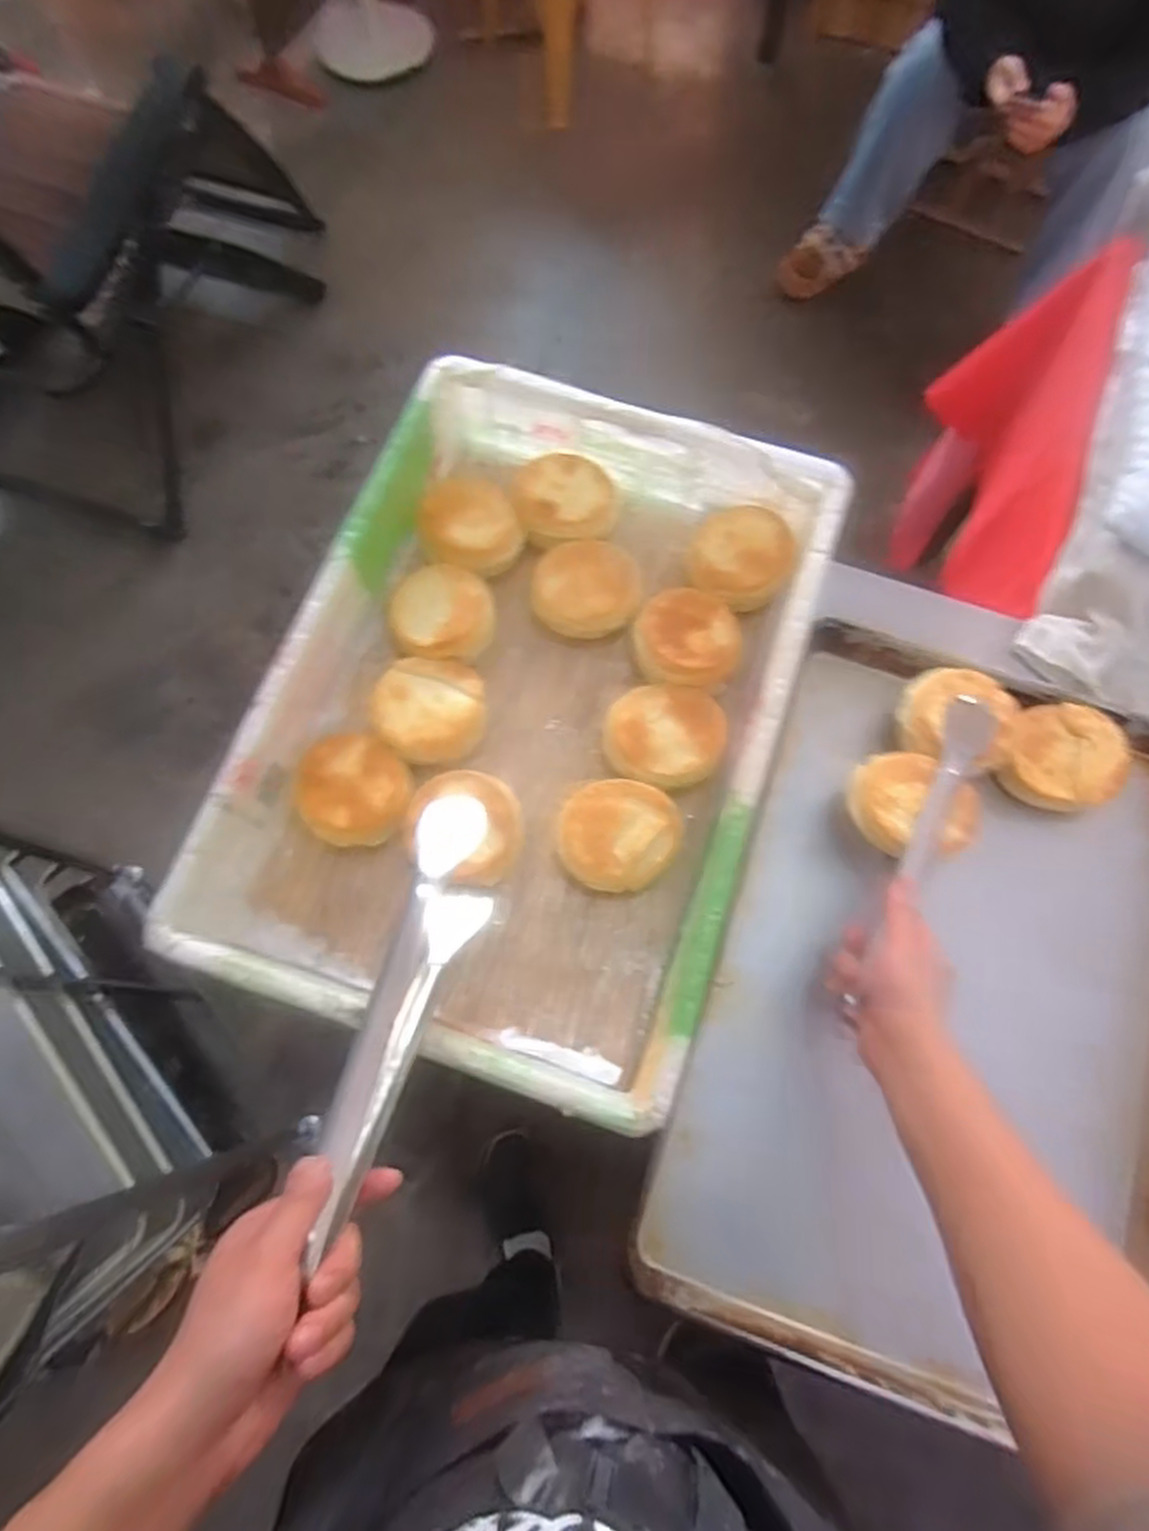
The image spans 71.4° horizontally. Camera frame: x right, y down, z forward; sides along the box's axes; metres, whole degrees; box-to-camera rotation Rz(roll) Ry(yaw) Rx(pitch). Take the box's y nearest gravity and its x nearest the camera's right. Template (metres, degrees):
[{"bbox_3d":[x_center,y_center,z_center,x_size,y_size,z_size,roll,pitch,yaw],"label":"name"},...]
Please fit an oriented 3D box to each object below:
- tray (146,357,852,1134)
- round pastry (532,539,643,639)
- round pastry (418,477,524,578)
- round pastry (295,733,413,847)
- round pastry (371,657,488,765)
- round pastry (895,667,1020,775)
[{"bbox_3d":[-0.032,-0.051,0.716,0.406,0.132,0.594,18,75,6],"label":"tray"},{"bbox_3d":[0.011,-0.167,0.756,0.102,0.043,0.083,5,74,2],"label":"round pastry"},{"bbox_3d":[-0.099,-0.229,0.778,0.098,0.048,0.077,14,75,5],"label":"round pastry"},{"bbox_3d":[-0.194,0.019,0.704,0.092,0.026,0.099,0,74,1],"label":"round pastry"},{"bbox_3d":[-0.132,-0.050,0.730,0.098,0.029,0.093,0,74,1],"label":"round pastry"},{"bbox_3d":[0.347,-0.040,0.721,0.104,0.041,0.096,0,74,1],"label":"round pastry"}]

